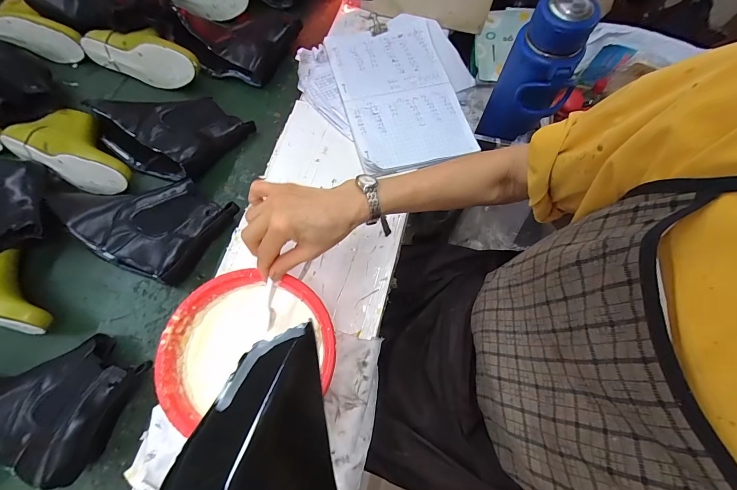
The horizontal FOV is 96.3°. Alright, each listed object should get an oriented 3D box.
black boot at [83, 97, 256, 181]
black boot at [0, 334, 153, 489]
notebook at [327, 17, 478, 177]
[{"bbox_3d":[-0.337,-0.202,0.558,0.208,0.072,0.169,29,72,8],"label":"black boot"},{"bbox_3d":[-0.428,0.181,0.427,0.260,0.070,0.153,20,71,5],"label":"black boot"},{"bbox_3d":[0.053,-0.284,0.597,0.203,0.015,0.322,-13,72,-7],"label":"notebook"}]

